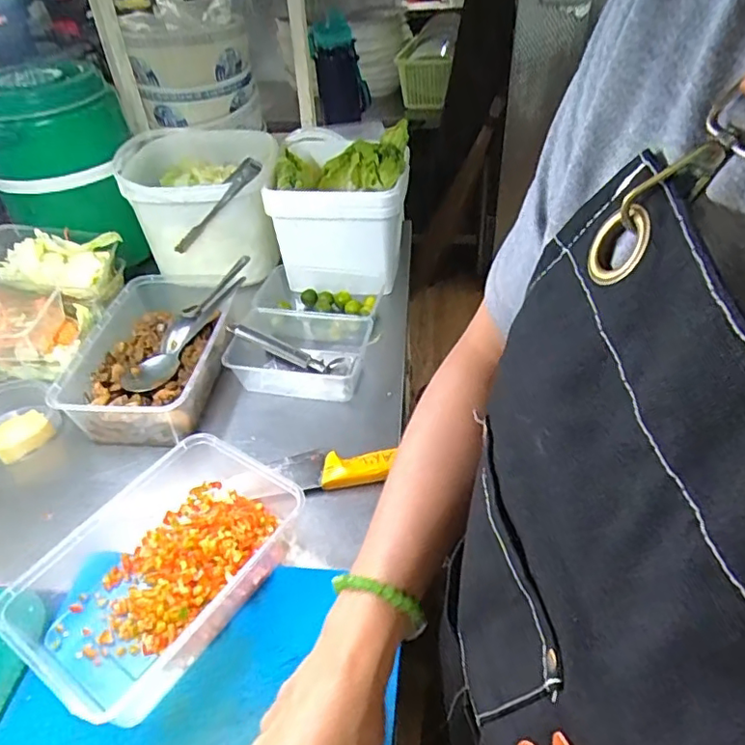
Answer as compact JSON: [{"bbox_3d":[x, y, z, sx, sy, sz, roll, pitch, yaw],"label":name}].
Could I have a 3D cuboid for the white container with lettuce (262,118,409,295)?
[{"bbox_3d":[-0.039,-0.242,0.863,0.185,0.160,0.185,4,43,9],"label":"white container with lettuce"}]

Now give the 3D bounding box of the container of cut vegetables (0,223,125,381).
[{"bbox_3d":[-0.476,-0.099,0.781,0.189,0.103,0.239,-1,42,4],"label":"container of cut vegetables"}]

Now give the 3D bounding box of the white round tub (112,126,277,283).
[{"bbox_3d":[-0.245,-0.259,0.877,0.234,0.157,0.254,-3,42,2],"label":"white round tub"}]

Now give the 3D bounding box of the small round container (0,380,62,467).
[{"bbox_3d":[-0.437,0.060,0.680,0.110,0.047,0.112,-3,42,2],"label":"small round container"}]

